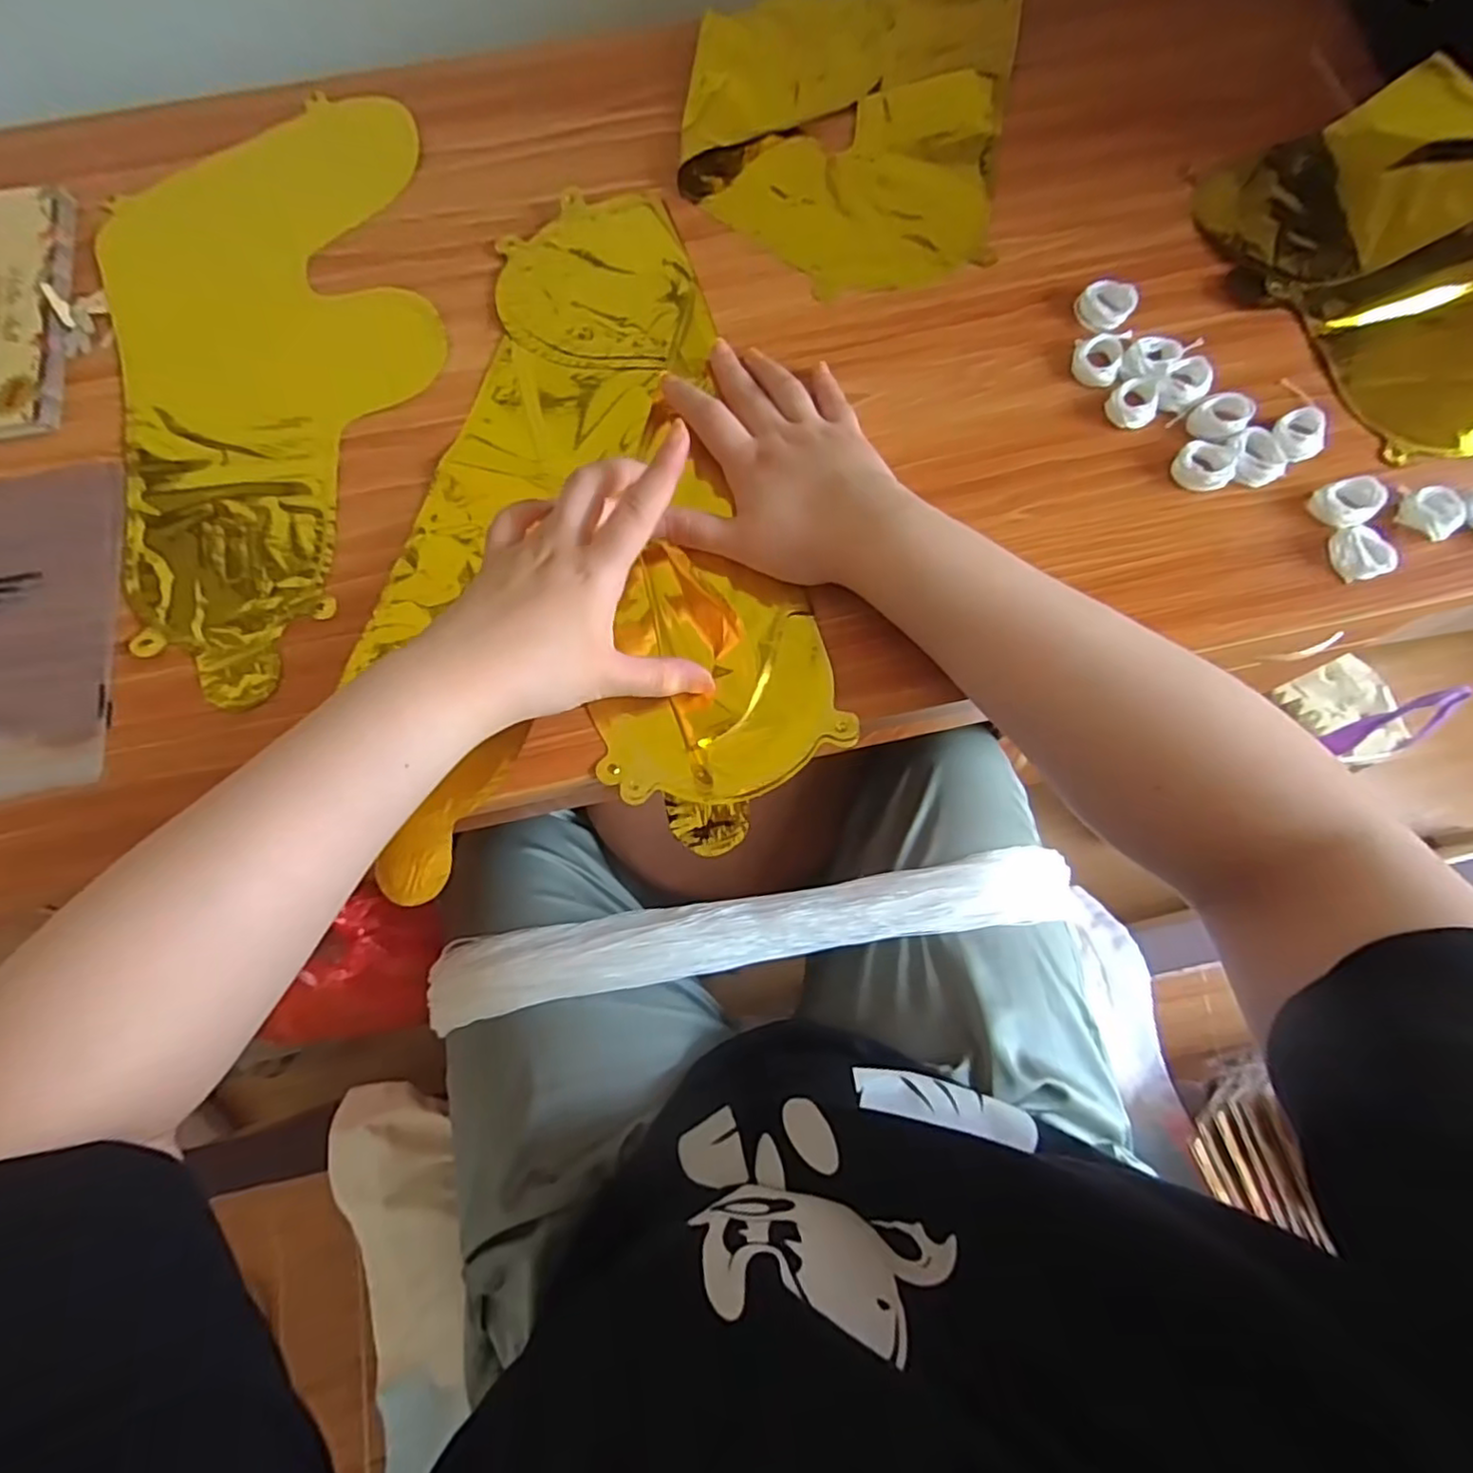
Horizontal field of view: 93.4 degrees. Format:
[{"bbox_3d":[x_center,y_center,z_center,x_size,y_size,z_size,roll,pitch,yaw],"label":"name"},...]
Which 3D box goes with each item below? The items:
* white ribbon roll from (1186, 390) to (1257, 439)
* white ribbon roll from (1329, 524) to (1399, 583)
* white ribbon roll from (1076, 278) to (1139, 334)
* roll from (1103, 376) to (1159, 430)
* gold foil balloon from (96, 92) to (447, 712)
[{"bbox_3d":[0.280,-0.186,0.401,0.029,0.015,0.026,38,77,10],"label":"white ribbon roll"},{"bbox_3d":[0.335,-0.099,0.373,0.020,0.014,0.030,-19,75,-5],"label":"white ribbon roll"},{"bbox_3d":[0.226,-0.265,0.426,0.032,0.013,0.031,0,74,0],"label":"white ribbon roll"},{"bbox_3d":[0.233,-0.195,0.407,0.029,0.008,0.029,0,74,0],"label":"roll"},{"bbox_3d":[-0.281,-0.224,0.421,0.192,0.008,0.407,-12,74,-3],"label":"gold foil balloon"}]

